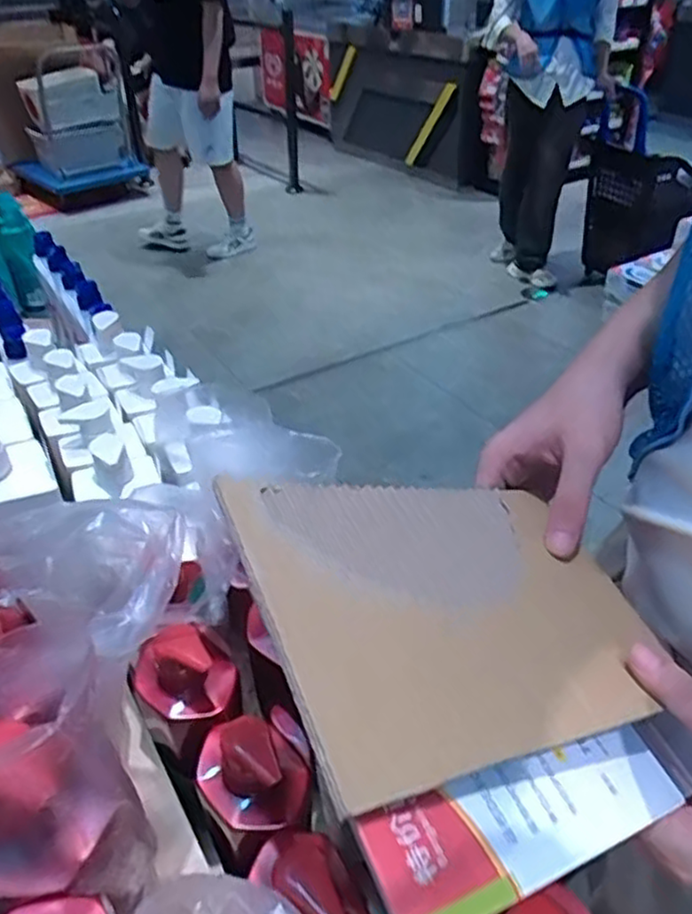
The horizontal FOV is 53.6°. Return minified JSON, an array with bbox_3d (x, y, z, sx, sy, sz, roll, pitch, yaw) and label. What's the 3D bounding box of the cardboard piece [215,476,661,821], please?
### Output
[{"bbox_3d":[0.058,0.069,0.342,0.224,0.006,0.156,3,41,-37],"label":"cardboard piece"}]

